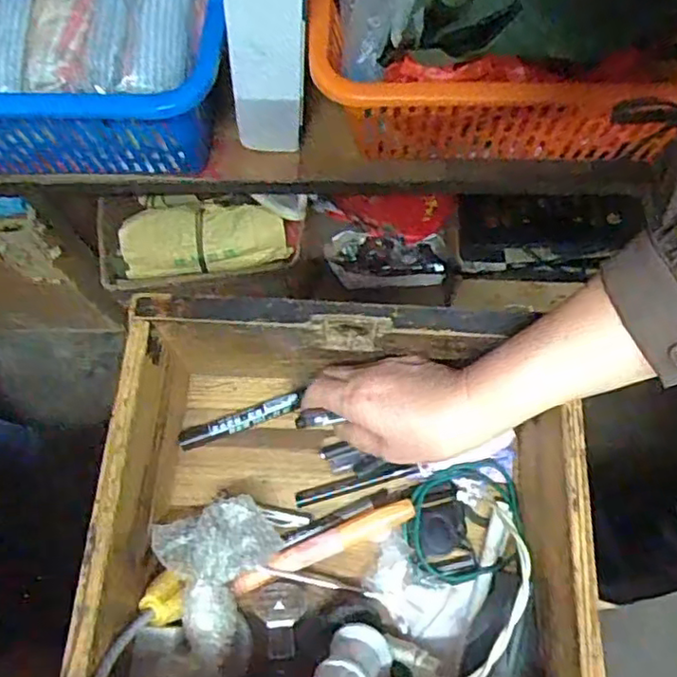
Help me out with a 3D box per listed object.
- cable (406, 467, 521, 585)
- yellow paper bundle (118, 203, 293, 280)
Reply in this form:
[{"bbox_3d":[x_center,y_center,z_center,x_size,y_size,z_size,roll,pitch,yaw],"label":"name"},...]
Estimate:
[{"bbox_3d":[0.089,0.130,0.443,0.084,0.023,0.079,-1,71,2],"label":"cable"},{"bbox_3d":[-0.210,-0.153,0.934,0.262,0.041,0.106,-6,89,14],"label":"yellow paper bundle"}]

